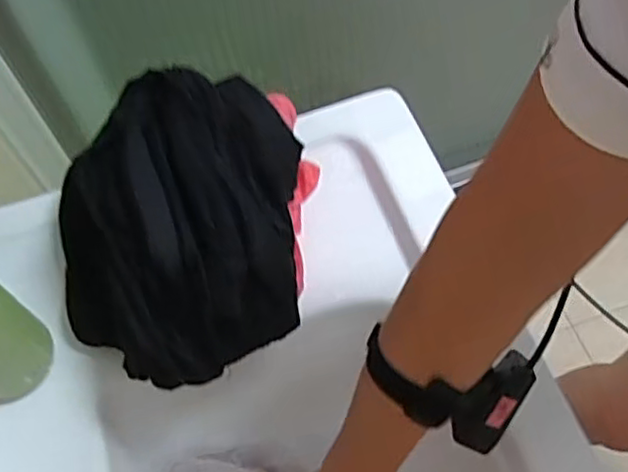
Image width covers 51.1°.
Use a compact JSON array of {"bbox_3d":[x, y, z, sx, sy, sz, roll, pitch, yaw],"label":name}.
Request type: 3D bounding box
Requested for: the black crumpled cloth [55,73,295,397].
[{"bbox_3d":[-0.103,-0.008,0.511,0.170,0.087,0.231,0,63,3],"label":"black crumpled cloth"}]

